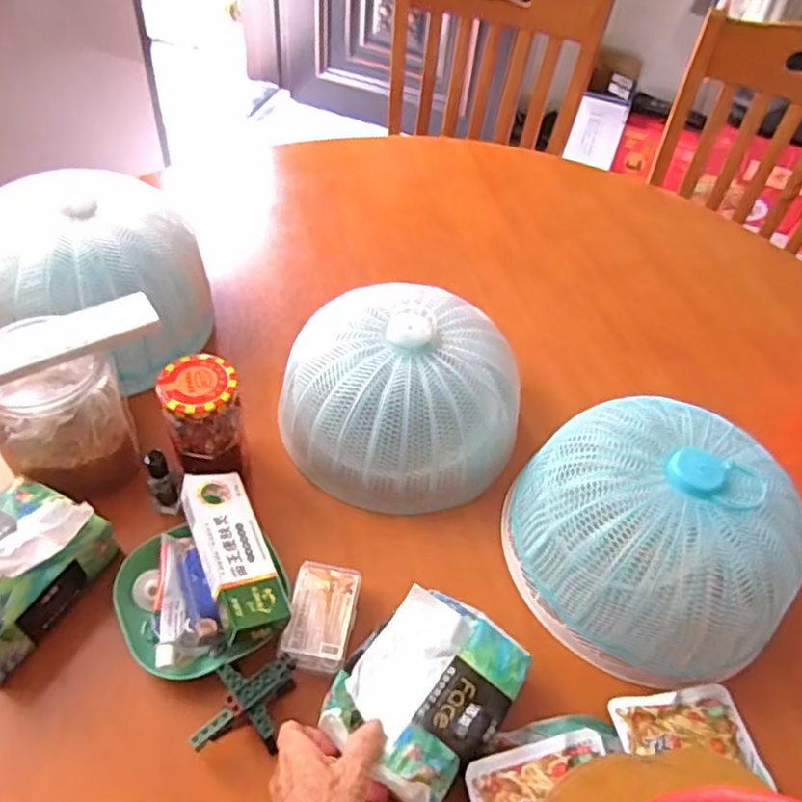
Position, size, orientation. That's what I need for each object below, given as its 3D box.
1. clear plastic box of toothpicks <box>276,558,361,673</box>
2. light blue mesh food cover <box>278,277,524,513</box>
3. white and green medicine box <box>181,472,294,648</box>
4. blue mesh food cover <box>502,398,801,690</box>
[{"bbox_3d":[-0.064,0.178,0.557,0.052,0.031,0.083,10,48,2],"label":"clear plastic box of toothpicks"},{"bbox_3d":[-0.001,-0.007,0.671,0.233,0.113,0.214,29,55,16],"label":"light blue mesh food cover"},{"bbox_3d":[-0.137,0.121,0.555,0.053,0.037,0.150,-19,59,-18],"label":"white and green medicine box"},{"bbox_3d":[0.210,0.110,0.571,0.198,0.130,0.217,-14,52,-18],"label":"blue mesh food cover"}]

